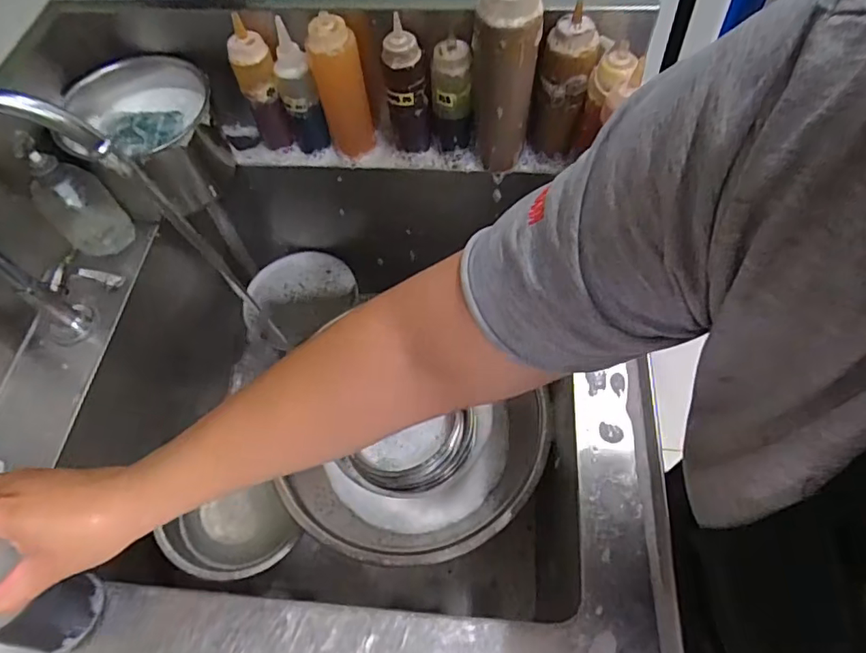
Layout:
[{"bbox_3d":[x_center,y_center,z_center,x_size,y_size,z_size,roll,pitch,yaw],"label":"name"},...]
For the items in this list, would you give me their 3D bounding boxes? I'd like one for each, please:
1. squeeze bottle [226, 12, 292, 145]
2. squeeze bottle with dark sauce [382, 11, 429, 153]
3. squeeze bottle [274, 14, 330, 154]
[{"bbox_3d":[-0.208,-0.285,0.653,0.045,0.174,0.042,-22,62,-10],"label":"squeeze bottle"},{"bbox_3d":[-0.031,-0.272,0.634,0.045,0.153,0.051,-8,61,-2],"label":"squeeze bottle with dark sauce"},{"bbox_3d":[-0.163,-0.286,0.644,0.041,0.155,0.044,-18,62,-7],"label":"squeeze bottle"}]

